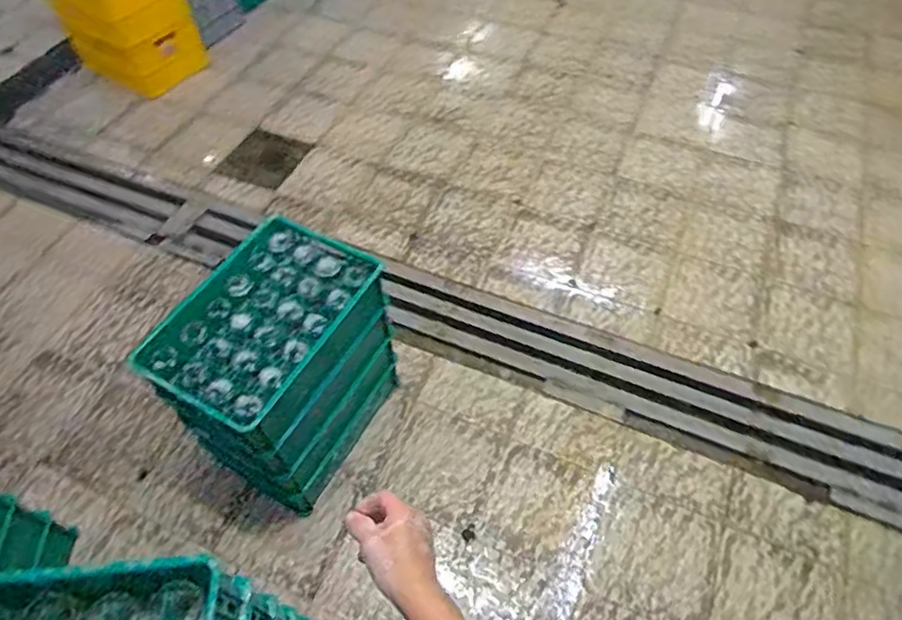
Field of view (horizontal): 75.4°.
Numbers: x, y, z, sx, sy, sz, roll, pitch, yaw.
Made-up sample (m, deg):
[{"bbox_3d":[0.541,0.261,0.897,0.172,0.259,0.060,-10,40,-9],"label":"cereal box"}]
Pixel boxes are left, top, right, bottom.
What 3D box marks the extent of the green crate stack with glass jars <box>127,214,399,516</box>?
[{"bbox_3d":[-0.398,0.154,1.466,0.340,0.537,0.508,26,57,16],"label":"green crate stack with glass jars"}]

